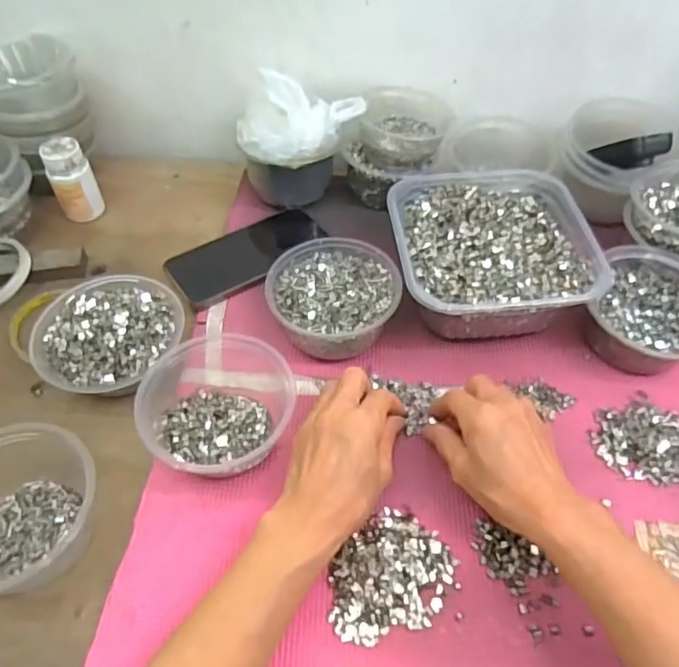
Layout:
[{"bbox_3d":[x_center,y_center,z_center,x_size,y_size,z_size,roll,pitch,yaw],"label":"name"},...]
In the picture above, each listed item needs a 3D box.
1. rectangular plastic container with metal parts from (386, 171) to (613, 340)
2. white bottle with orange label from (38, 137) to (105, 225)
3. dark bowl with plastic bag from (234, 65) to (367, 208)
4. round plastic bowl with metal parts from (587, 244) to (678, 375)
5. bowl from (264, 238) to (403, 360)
[{"bbox_3d":[0.134,-0.080,0.531,0.170,0.055,0.181,-5,51,-5],"label":"rectangular plastic container with metal parts"},{"bbox_3d":[-0.288,-0.165,0.617,0.045,0.081,0.042,-24,56,-16],"label":"white bottle with orange label"},{"bbox_3d":[-0.037,-0.201,0.605,0.129,0.109,0.094,-13,53,-8],"label":"dark bowl with plastic bag"},{"bbox_3d":[0.273,-0.017,0.499,0.104,0.056,0.120,20,55,15],"label":"round plastic bowl with metal parts"},{"bbox_3d":[-0.005,-0.030,0.511,0.111,0.048,0.107,0,51,-1],"label":"bowl"}]

